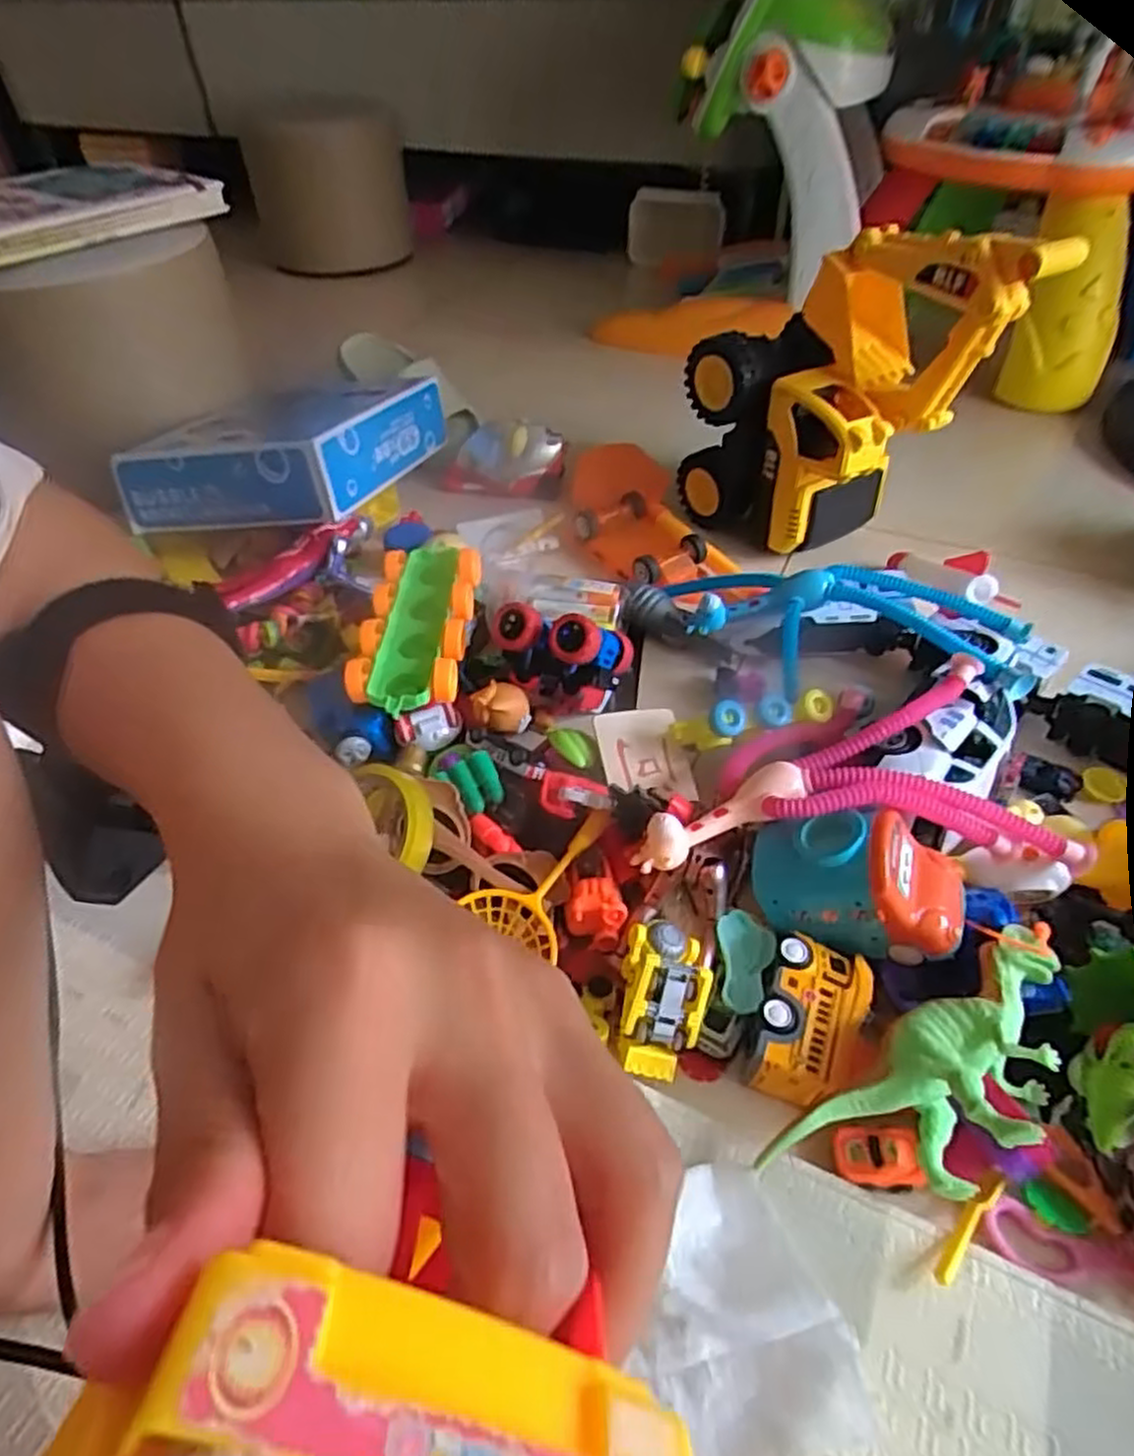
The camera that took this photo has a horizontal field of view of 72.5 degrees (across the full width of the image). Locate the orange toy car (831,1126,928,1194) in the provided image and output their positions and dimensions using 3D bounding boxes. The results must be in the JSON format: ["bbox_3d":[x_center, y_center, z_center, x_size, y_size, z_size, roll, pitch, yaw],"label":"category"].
[{"bbox_3d":[0.168,0.234,0.416,0.043,0.024,0.029,-12,39,18],"label":"orange toy car"}]

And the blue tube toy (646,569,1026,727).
[{"bbox_3d":[0.218,-0.091,0.655,0.300,0.100,0.148,22,51,21],"label":"blue tube toy"}]

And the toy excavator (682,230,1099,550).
[{"bbox_3d":[0.267,-0.318,0.754,0.137,0.282,0.272,-36,55,-28],"label":"toy excavator"}]

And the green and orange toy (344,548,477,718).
[{"bbox_3d":[-0.123,-0.089,0.644,0.088,0.038,0.208,1,46,2],"label":"green and orange toy"}]

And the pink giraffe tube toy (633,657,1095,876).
[{"bbox_3d":[0.179,0.034,0.516,0.264,0.079,0.133,-1,46,1],"label":"pink giraffe tube toy"}]

